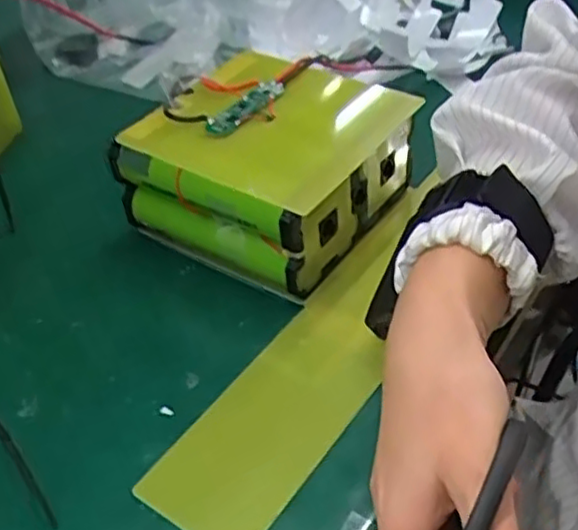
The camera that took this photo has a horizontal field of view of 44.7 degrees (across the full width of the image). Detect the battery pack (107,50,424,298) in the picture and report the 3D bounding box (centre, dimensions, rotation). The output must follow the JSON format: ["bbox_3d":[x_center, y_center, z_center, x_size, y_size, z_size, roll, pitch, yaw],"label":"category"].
[{"bbox_3d":[-0.012,-0.072,0.461,0.150,0.083,0.150,23,49,27],"label":"battery pack"}]

